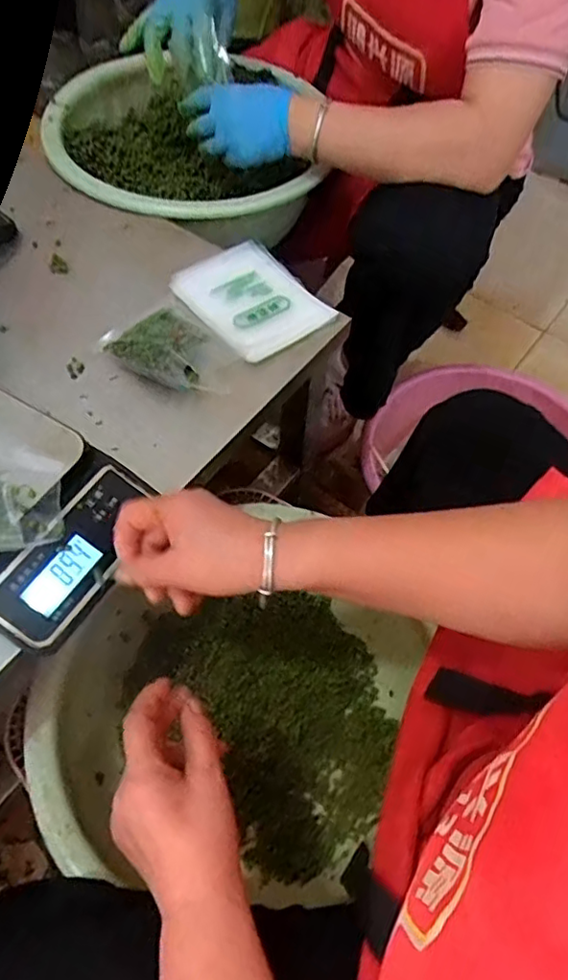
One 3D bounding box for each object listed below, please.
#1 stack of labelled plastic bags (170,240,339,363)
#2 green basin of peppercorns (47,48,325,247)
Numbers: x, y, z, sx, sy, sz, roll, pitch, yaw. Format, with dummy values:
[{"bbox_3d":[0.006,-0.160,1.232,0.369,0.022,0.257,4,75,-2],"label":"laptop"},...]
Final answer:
[{"bbox_3d":[-0.033,-0.197,0.627,0.111,0.017,0.161,-33,65,-20],"label":"stack of labelled plastic bags"},{"bbox_3d":[-0.135,-0.436,0.827,0.316,0.110,0.330,1,58,-2],"label":"green basin of peppercorns"}]

